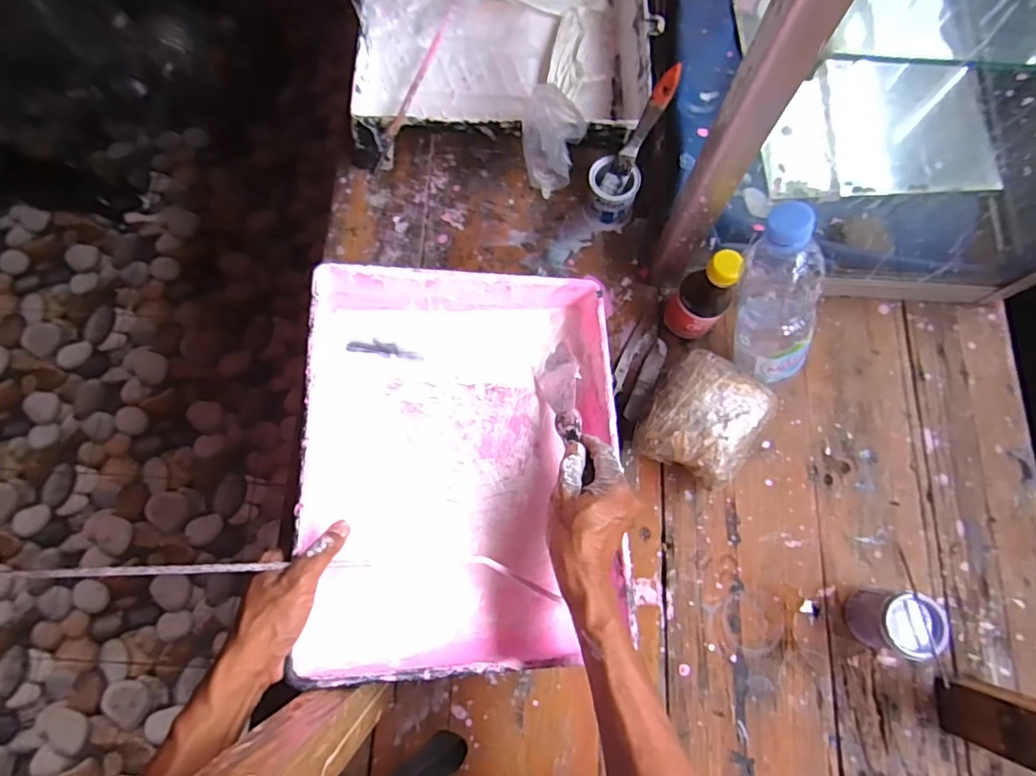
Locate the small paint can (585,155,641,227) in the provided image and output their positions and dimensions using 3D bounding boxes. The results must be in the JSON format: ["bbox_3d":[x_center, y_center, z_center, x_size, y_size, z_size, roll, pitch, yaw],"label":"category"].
[{"bbox_3d":[0.107,-0.223,0.631,0.056,0.055,0.051,0,75,0],"label":"small paint can"}]

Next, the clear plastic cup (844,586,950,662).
[{"bbox_3d":[0.353,0.218,0.511,0.053,0.065,0.054,8,75,2],"label":"clear plastic cup"}]

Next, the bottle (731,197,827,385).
[{"bbox_3d":[0.227,-0.077,0.482,0.052,0.210,0.054,-38,52,-9],"label":"bottle"}]

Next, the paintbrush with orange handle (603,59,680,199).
[{"bbox_3d":[0.131,-0.273,0.585,0.023,0.134,0.008,36,35,9],"label":"paintbrush with orange handle"}]

